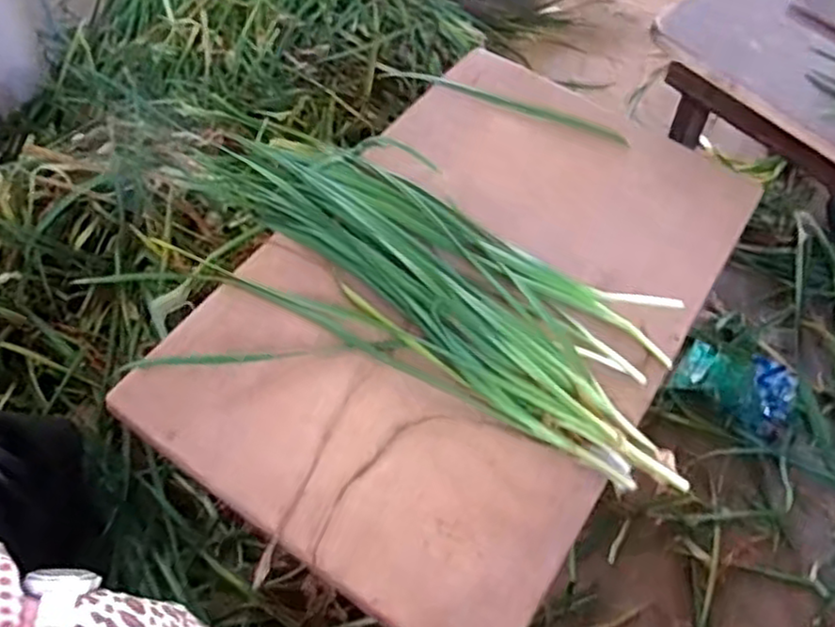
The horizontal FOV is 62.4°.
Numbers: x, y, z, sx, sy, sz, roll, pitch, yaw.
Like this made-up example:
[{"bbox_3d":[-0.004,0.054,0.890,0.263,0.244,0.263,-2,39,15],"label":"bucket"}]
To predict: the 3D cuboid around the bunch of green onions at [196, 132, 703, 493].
[{"bbox_3d":[0.005,-0.030,0.594,0.471,0.029,0.167,28,59,12],"label":"bunch of green onions"}]

